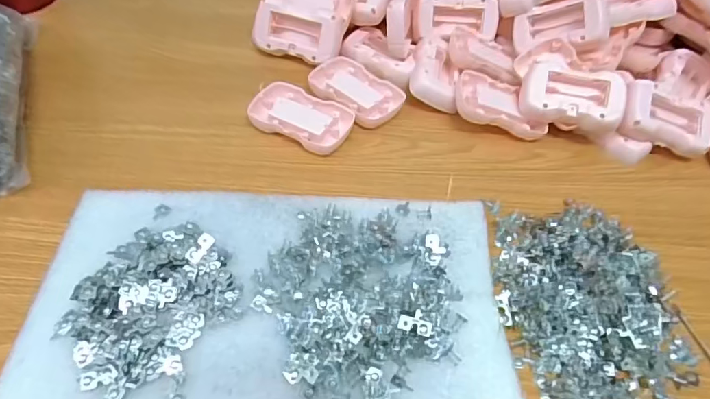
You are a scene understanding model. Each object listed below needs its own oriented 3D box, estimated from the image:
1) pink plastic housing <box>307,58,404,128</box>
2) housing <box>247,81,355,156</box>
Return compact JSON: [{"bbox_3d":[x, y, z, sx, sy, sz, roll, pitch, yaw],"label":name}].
[{"bbox_3d":[0.000,-0.101,0.445,0.084,0.017,0.056,35,57,20],"label":"pink plastic housing"},{"bbox_3d":[-0.048,-0.072,0.419,0.085,0.018,0.054,24,54,13],"label":"housing"}]

